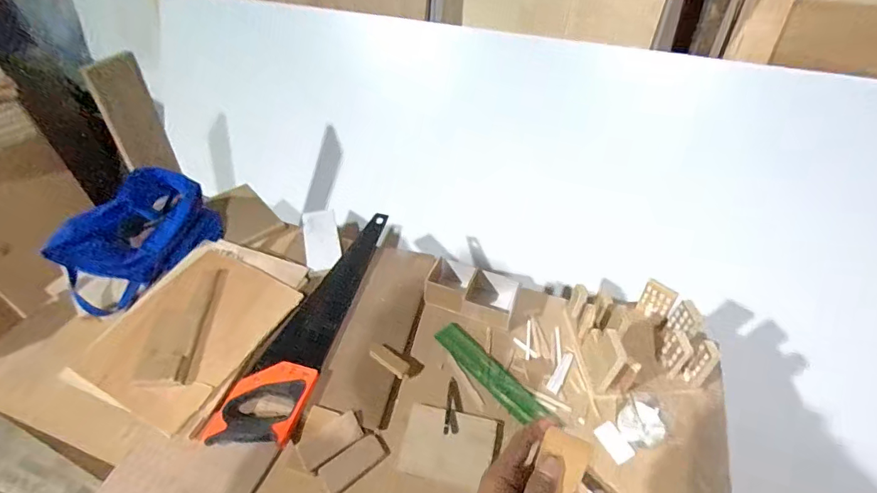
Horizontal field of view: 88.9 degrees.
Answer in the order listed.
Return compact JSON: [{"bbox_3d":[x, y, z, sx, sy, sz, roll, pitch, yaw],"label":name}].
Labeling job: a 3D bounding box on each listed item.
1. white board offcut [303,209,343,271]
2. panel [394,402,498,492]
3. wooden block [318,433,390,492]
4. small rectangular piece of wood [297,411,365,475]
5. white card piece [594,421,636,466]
[{"bbox_3d":[-0.241,-0.020,0.927,0.067,0.012,0.178,-12,46,-11],"label":"white board offcut"},{"bbox_3d":[0.014,0.289,0.652,0.130,0.015,0.100,13,53,5],"label":"panel"},{"bbox_3d":[-0.117,0.303,0.627,0.092,0.006,0.041,-28,66,-24],"label":"wooden block"},{"bbox_3d":[-0.154,0.279,0.647,0.087,0.004,0.044,-32,70,-25],"label":"small rectangular piece of wood"},{"bbox_3d":[0.264,0.295,0.672,0.032,0.004,0.056,-33,59,-7],"label":"white card piece"}]

